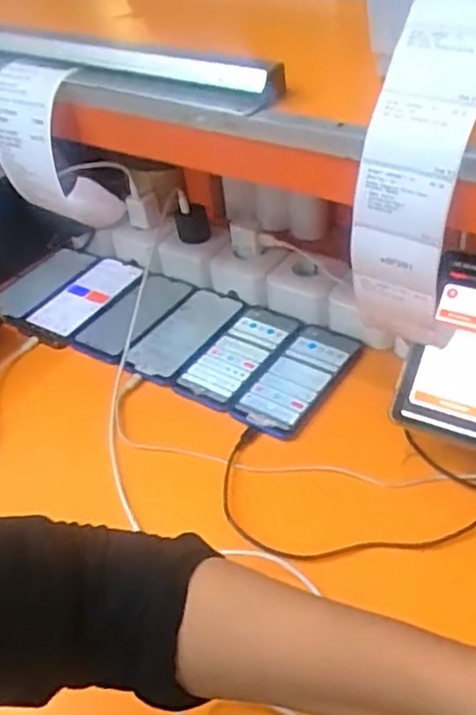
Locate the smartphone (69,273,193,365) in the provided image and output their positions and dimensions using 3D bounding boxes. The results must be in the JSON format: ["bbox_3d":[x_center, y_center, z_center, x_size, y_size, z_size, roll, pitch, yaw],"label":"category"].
[{"bbox_3d":[-0.129,-0.053,0.809,0.081,0.016,0.158,21,49,29],"label":"smartphone"}]

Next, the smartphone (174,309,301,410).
[{"bbox_3d":[0.005,-0.003,0.737,0.078,0.015,0.169,18,44,26],"label":"smartphone"}]

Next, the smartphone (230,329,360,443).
[{"bbox_3d":[0.064,0.018,0.697,0.077,0.007,0.167,20,48,28],"label":"smartphone"}]

